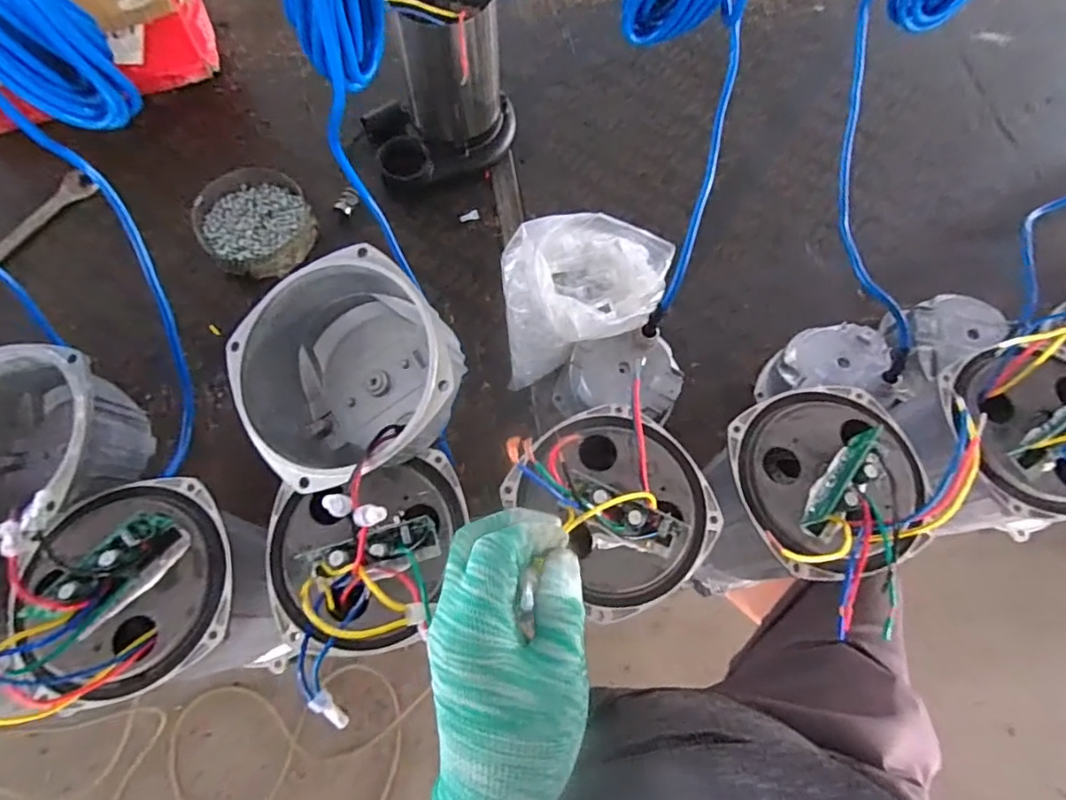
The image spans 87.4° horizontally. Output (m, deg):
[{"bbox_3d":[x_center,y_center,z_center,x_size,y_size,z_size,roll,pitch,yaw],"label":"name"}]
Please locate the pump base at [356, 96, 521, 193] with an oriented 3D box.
[{"bbox_3d":[-0.124,-0.374,0.766,0.199,0.050,0.148,-20,71,-8],"label":"pump base"}]

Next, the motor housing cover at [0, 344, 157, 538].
[{"bbox_3d":[-0.359,0.034,0.402,0.134,0.083,0.129,-10,70,-5],"label":"motor housing cover"}]

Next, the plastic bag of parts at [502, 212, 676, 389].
[{"bbox_3d":[0.058,-0.112,0.607,0.174,0.170,0.149,-1,69,-1],"label":"plastic bag of parts"}]

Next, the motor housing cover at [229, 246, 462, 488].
[{"bbox_3d":[-0.113,-0.015,0.371,0.139,0.085,0.134,-41,75,6],"label":"motor housing cover"}]

